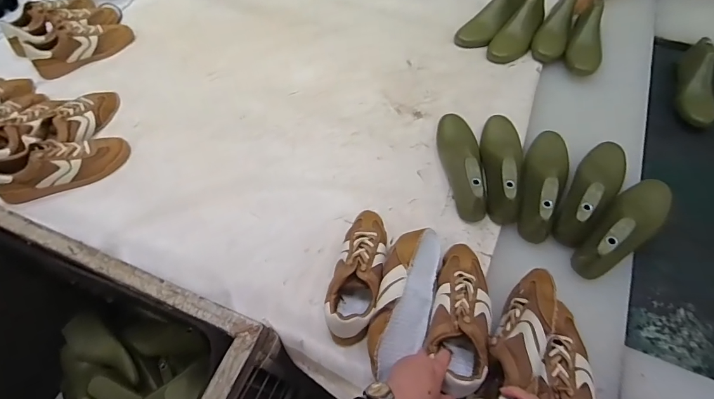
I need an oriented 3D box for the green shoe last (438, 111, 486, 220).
[{"bbox_3d":[0.210,-0.077,0.755,0.078,0.088,0.234,-3,59,3],"label":"green shoe last"}]

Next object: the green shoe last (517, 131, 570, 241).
[{"bbox_3d":[0.354,-0.040,0.724,0.082,0.088,0.245,20,62,15],"label":"green shoe last"}]

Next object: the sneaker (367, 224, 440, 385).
[{"bbox_3d":[0.078,0.163,0.628,0.088,0.082,0.230,11,60,11],"label":"sneaker"}]

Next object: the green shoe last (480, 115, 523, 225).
[{"bbox_3d":[0.284,-0.080,0.743,0.079,0.075,0.246,8,60,9],"label":"green shoe last"}]

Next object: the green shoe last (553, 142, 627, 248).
[{"bbox_3d":[0.440,-0.017,0.723,0.081,0.101,0.233,34,53,20],"label":"green shoe last"}]

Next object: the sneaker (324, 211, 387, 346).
[{"bbox_3d":[0.008,0.120,0.662,0.089,0.074,0.242,9,60,10],"label":"sneaker"}]

